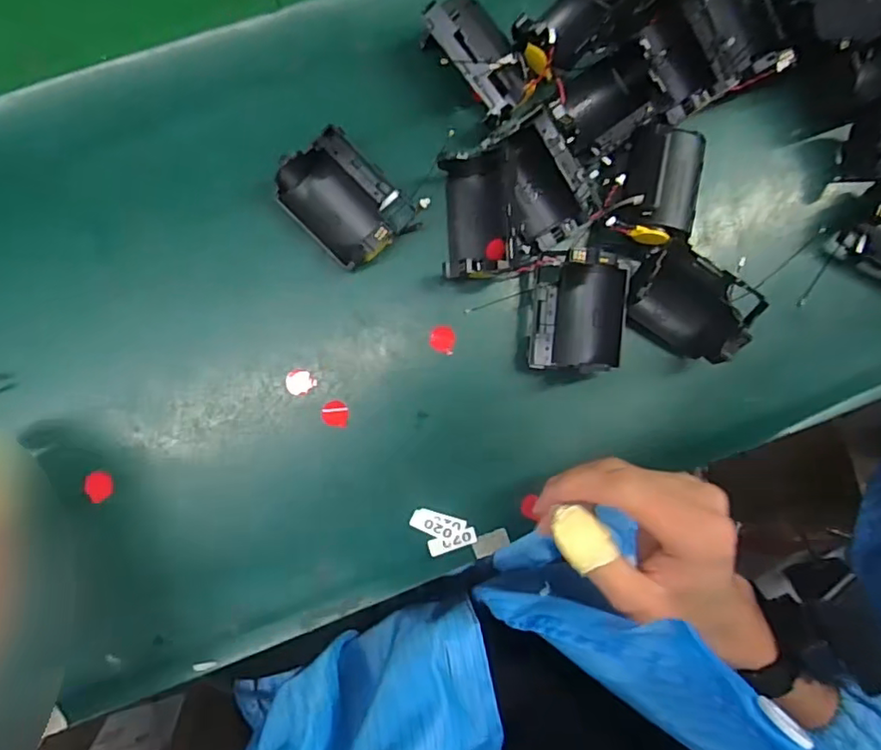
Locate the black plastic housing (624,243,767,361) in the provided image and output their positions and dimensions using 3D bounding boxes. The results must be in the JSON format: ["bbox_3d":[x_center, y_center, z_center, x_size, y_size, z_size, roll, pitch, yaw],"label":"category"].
[{"bbox_3d":[0.152,-0.045,0.372,0.074,0.044,0.049,28,86,-5],"label":"black plastic housing"}]

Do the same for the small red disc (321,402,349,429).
[{"bbox_3d":[-0.065,0.024,0.369,0.016,0.004,0.016,0,89,-6],"label":"small red disc"}]

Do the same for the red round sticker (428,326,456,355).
[{"bbox_3d":[0.001,-0.023,0.379,0.016,0.004,0.017,0,91,0],"label":"red round sticker"}]

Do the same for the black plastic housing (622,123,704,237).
[{"bbox_3d":[0.134,-0.117,0.365,0.039,0.030,0.062,9,88,-5],"label":"black plastic housing"}]

